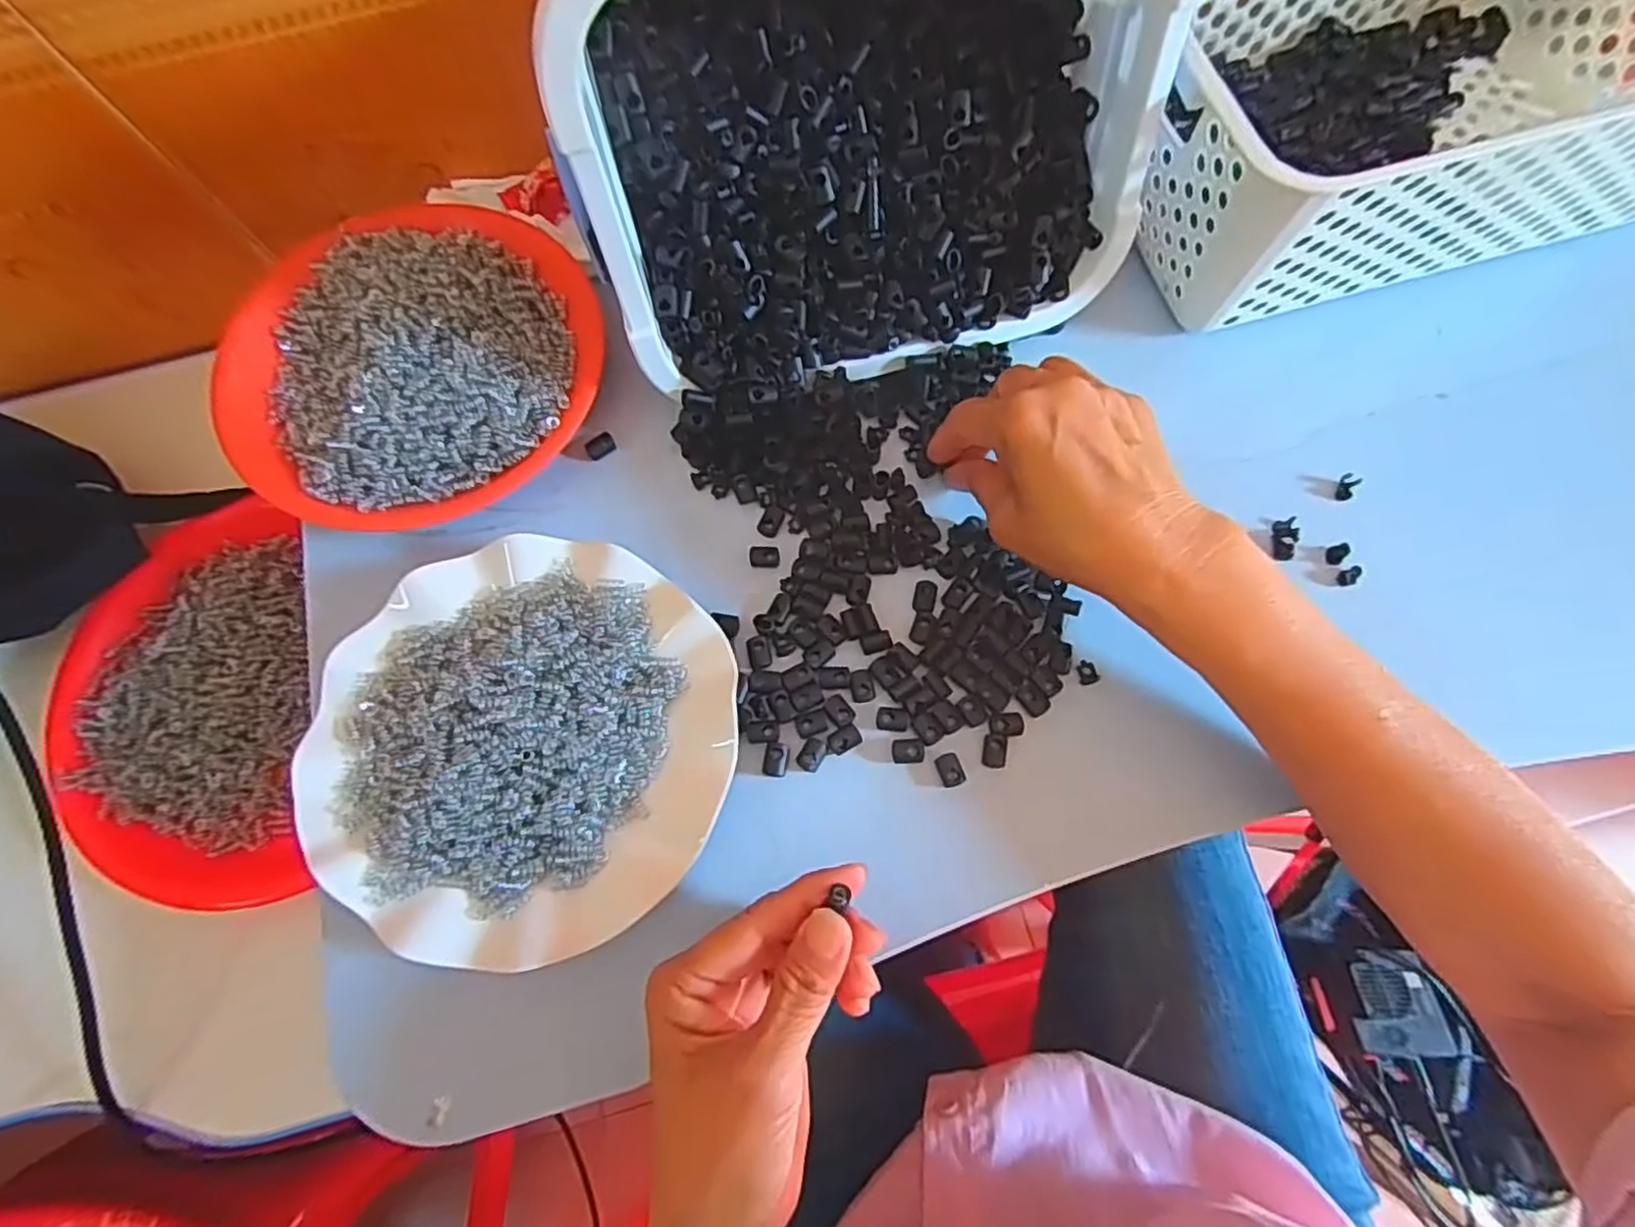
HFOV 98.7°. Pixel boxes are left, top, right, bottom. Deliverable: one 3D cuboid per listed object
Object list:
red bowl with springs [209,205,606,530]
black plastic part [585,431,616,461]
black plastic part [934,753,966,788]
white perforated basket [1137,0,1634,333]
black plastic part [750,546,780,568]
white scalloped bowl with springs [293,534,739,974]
[{"bbox_3d":[-0.213,-0.136,0.378,0.190,0.046,0.181,-1,75,2],"label":"red bowl with springs"},{"bbox_3d":[-0.117,-0.090,0.380,0.016,0.009,0.010,-38,77,-8],"label":"black plastic part"},{"bbox_3d":[0.062,0.072,0.324,0.011,0.004,0.015,-21,75,-4],"label":"black plastic part"},{"bbox_3d":[0.317,-0.288,0.363,0.325,0.107,0.200,-13,75,-1],"label":"white perforated basket"},{"bbox_3d":[-0.027,-0.029,0.354,0.015,0.005,0.011,-2,75,2],"label":"black plastic part"},{"bbox_3d":[-0.129,0.055,0.317,0.177,0.034,0.177,-1,75,2],"label":"white scalloped bowl with springs"}]

